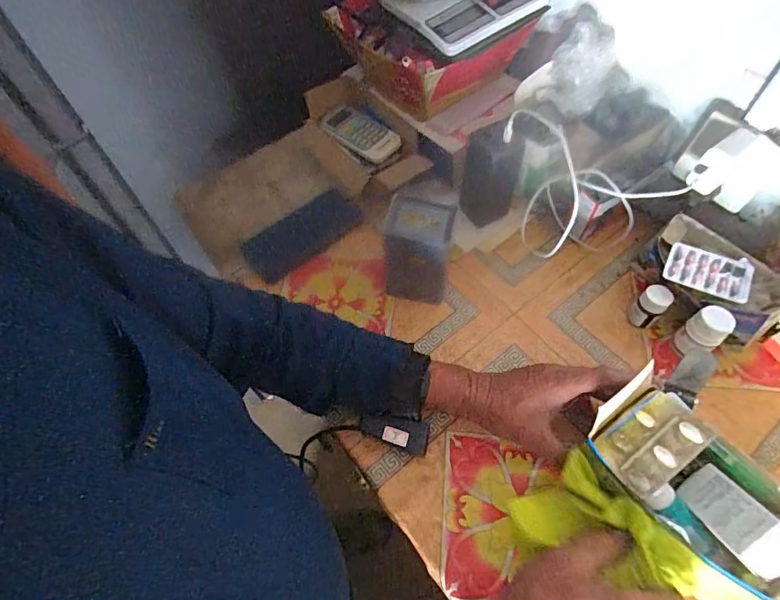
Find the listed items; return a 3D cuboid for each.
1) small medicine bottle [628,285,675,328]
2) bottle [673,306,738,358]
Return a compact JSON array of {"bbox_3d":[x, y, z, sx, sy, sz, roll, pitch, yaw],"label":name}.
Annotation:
[{"bbox_3d":[0.309,0.009,0.528,0.033,0.051,0.029,-39,63,-20],"label":"small medicine bottle"},{"bbox_3d":[0.347,0.039,0.496,0.038,0.065,0.037,-2,59,3],"label":"bottle"}]

